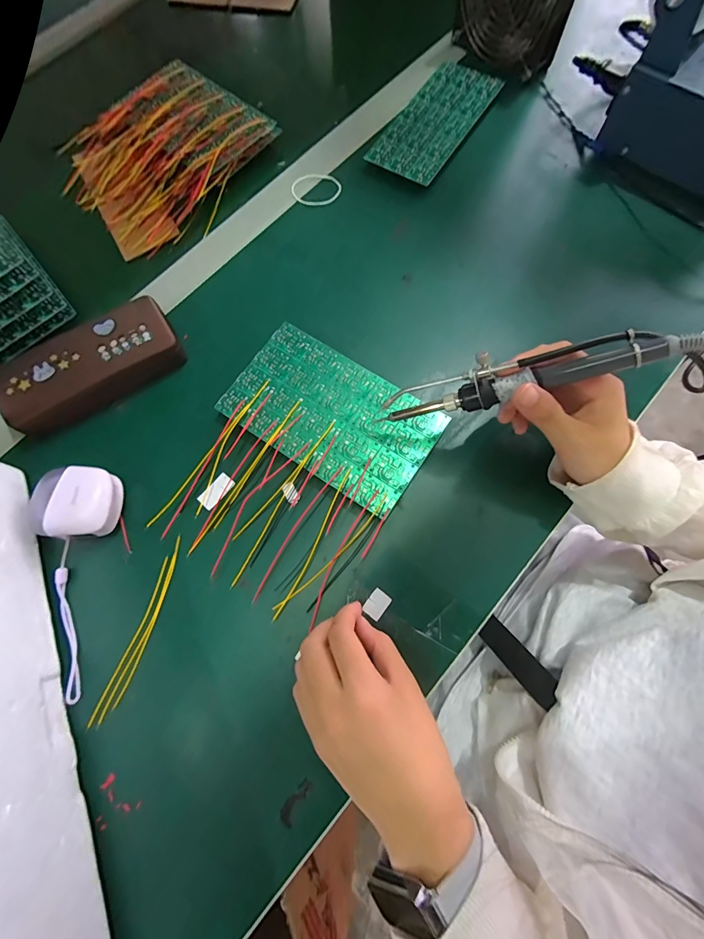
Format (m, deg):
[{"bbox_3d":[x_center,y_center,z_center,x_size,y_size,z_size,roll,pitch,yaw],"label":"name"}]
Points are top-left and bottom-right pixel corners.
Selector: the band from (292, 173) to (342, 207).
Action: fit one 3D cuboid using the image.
[{"bbox_3d":[-0.038,-0.298,0.402,0.053,0.008,0.039,-7,74,0],"label":"band"}]

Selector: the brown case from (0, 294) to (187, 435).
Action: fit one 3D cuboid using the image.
[{"bbox_3d":[-0.228,-0.091,0.331,0.150,0.035,0.058,-32,76,-7],"label":"brown case"}]

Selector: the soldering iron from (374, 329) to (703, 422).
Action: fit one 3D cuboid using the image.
[{"bbox_3d":[0.113,-0.063,0.243,0.197,0.028,0.027,-10,73,23],"label":"soldering iron"}]

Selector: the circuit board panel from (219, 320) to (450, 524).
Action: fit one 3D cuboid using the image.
[{"bbox_3d":[-0.018,-0.047,0.320,0.173,0.004,0.101,33,78,10],"label":"circuit board panel"}]

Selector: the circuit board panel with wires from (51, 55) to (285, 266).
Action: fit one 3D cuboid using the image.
[{"bbox_3d":[-0.208,-0.346,0.409,0.203,0.028,0.177,-43,77,-10],"label":"circuit board panel with wires"}]

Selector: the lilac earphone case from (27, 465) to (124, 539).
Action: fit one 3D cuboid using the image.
[{"bbox_3d":[-0.217,0.026,0.296,0.053,0.034,0.055,-5,74,0],"label":"lilac earphone case"}]

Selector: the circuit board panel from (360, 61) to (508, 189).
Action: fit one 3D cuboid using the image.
[{"bbox_3d":[0.089,-0.376,0.406,0.075,0.004,0.165,32,81,11],"label":"circuit board panel"}]

